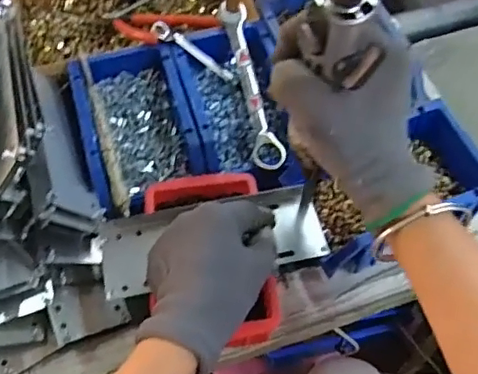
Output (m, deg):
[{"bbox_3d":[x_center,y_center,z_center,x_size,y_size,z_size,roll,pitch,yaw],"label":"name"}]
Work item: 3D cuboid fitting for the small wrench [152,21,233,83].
[{"bbox_3d":[-0.046,-0.136,0.571,0.093,0.016,0.013,33,61,-13],"label":"small wrench"}]

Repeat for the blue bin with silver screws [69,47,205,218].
[{"bbox_3d":[-0.100,-0.058,0.544,0.099,0.051,0.171,-17,60,-9],"label":"blue bin with silver screws"}]

